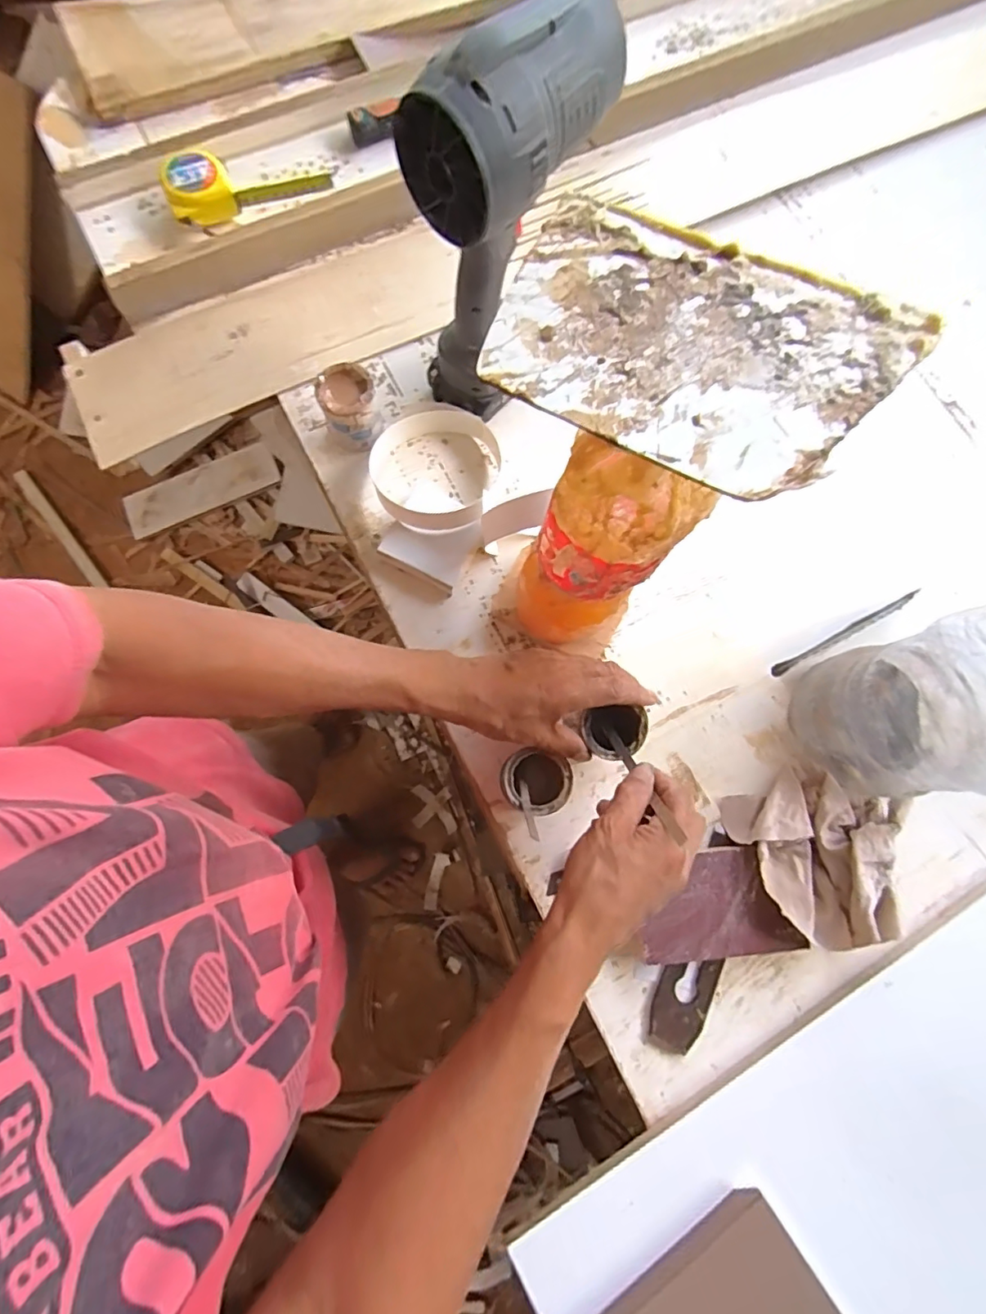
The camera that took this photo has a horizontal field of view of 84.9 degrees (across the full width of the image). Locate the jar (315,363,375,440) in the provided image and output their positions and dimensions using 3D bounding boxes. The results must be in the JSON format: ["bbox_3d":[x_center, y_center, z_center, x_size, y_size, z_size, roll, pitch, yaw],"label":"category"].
[{"bbox_3d":[-0.134,-0.235,0.513,0.049,0.058,0.050,1,78,-3],"label":"jar"}]

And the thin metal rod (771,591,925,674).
[{"bbox_3d":[0.336,-0.023,0.509,0.169,0.007,0.010,-26,80,-6],"label":"thin metal rod"}]

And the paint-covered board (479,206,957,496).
[{"bbox_3d":[0.064,-0.111,0.188,0.135,0.004,0.094,32,77,16],"label":"paint-covered board"}]

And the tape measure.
[{"bbox_3d":[-0.254,-0.490,0.548,0.156,0.033,0.069,-28,80,-9],"label":"tape measure"}]

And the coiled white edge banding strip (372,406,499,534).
[{"bbox_3d":[-0.057,-0.181,0.514,0.119,0.041,0.131,10,78,1],"label":"coiled white edge banding strip"}]

